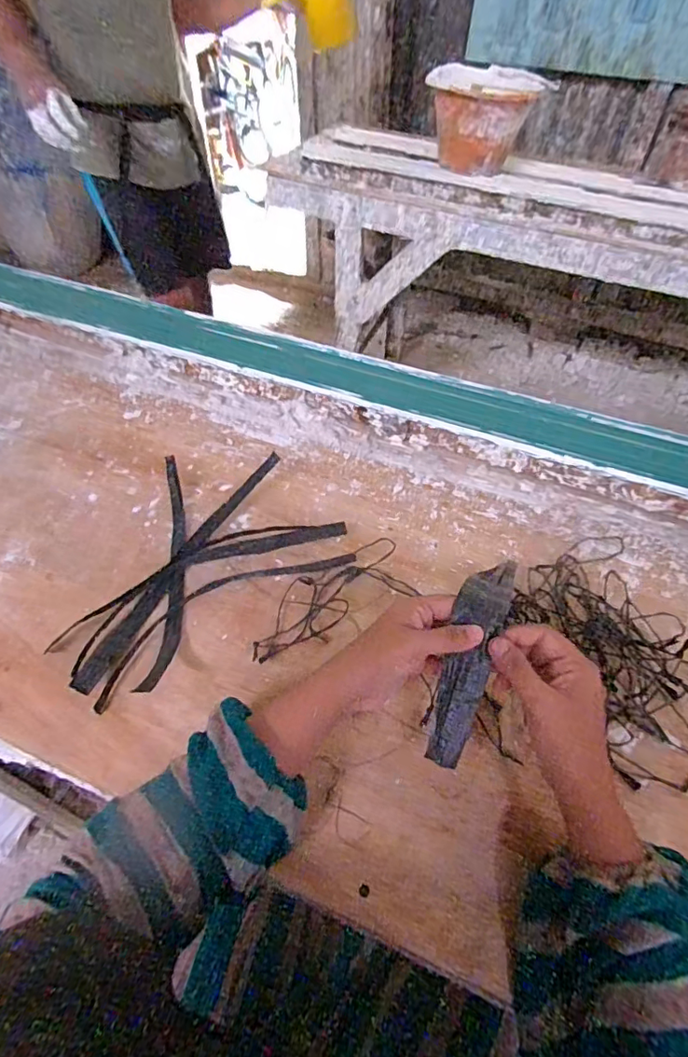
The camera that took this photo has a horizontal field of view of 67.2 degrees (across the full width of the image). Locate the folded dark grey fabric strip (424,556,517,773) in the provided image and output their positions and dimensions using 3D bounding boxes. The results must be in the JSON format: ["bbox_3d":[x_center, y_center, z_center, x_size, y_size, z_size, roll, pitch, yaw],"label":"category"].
[{"bbox_3d":[0.093,0.100,0.388,0.034,0.024,0.156,17,86,11],"label":"folded dark grey fabric strip"}]

